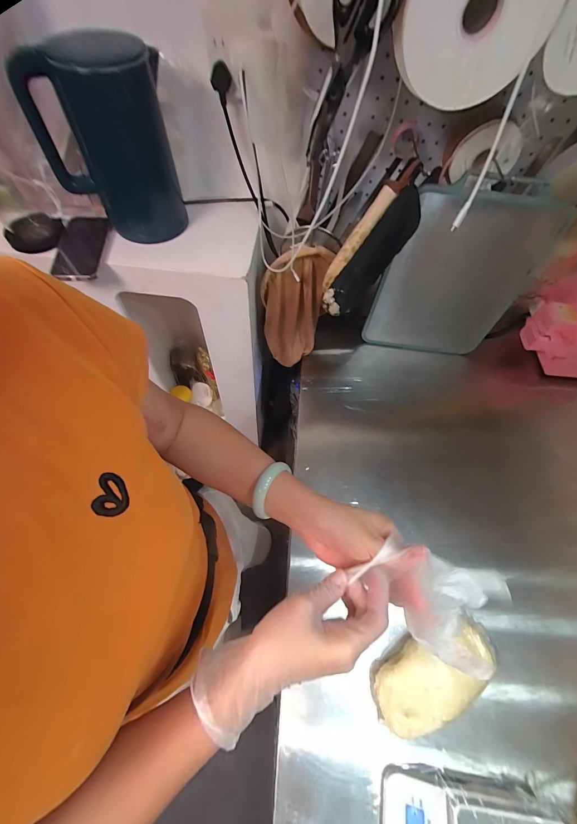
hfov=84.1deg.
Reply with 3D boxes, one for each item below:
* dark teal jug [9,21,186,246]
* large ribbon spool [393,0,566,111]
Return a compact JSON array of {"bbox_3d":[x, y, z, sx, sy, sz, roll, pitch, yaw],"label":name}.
[{"bbox_3d":[-0.292,-0.439,0.539,0.178,0.244,0.115,5,63,-1],"label":"dark teal jug"},{"bbox_3d":[0.195,-0.422,0.332,0.149,0.142,0.049,5,63,-1],"label":"large ribbon spool"}]

